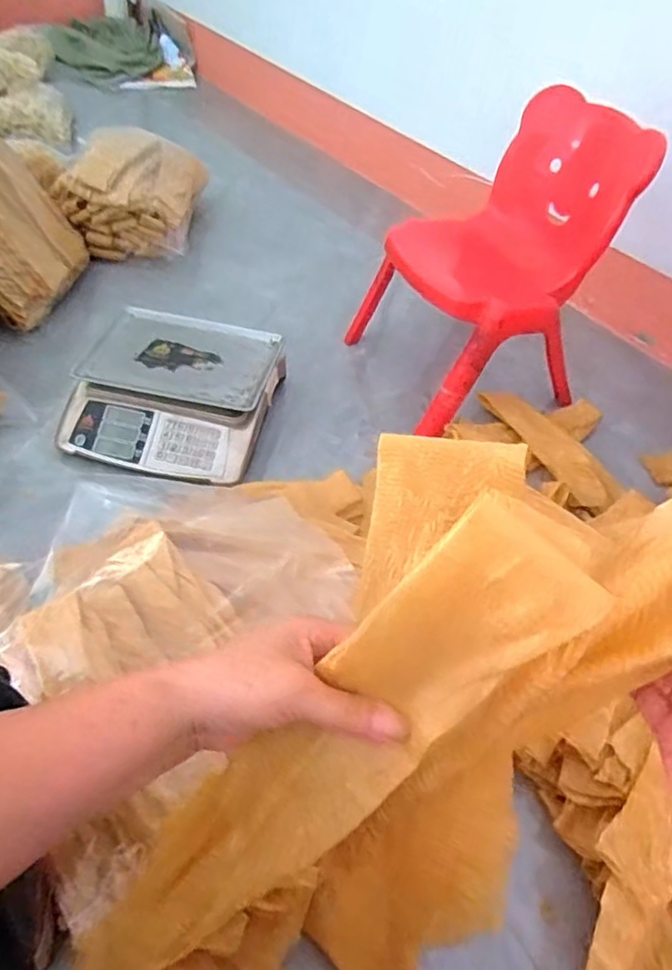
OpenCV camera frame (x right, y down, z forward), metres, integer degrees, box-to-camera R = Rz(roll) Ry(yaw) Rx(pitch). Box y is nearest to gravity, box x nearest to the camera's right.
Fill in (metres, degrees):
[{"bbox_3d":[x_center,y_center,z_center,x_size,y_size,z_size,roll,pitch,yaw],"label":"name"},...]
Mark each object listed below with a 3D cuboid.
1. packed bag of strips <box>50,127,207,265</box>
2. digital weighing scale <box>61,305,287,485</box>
[{"bbox_3d":[-0.498,-0.736,1.530,0.275,0.201,0.351,8,48,0],"label":"packed bag of strips"},{"bbox_3d":[-0.299,-0.174,1.132,0.340,0.099,0.346,10,48,3],"label":"digital weighing scale"}]

